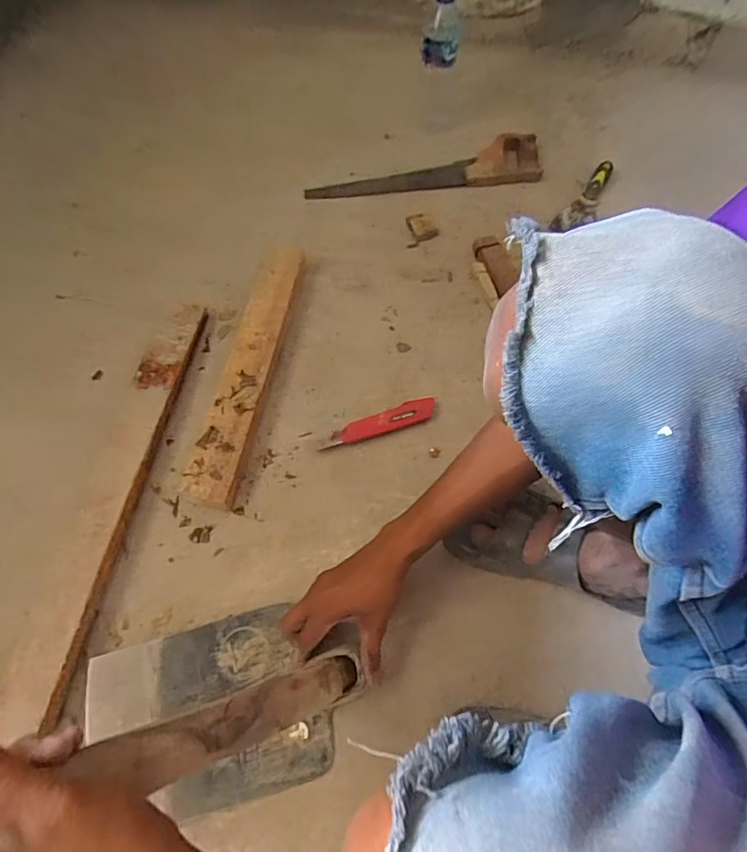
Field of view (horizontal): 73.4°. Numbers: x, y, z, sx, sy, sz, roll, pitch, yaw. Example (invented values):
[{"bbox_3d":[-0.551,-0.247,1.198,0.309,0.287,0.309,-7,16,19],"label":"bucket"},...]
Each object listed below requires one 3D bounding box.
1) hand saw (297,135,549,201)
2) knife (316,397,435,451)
[{"bbox_3d":[0.098,-0.472,0.912,0.440,0.026,0.103,-9,64,-8],"label":"hand saw"},{"bbox_3d":[0.011,0.000,0.671,0.156,0.021,0.033,-21,66,-14],"label":"knife"}]

